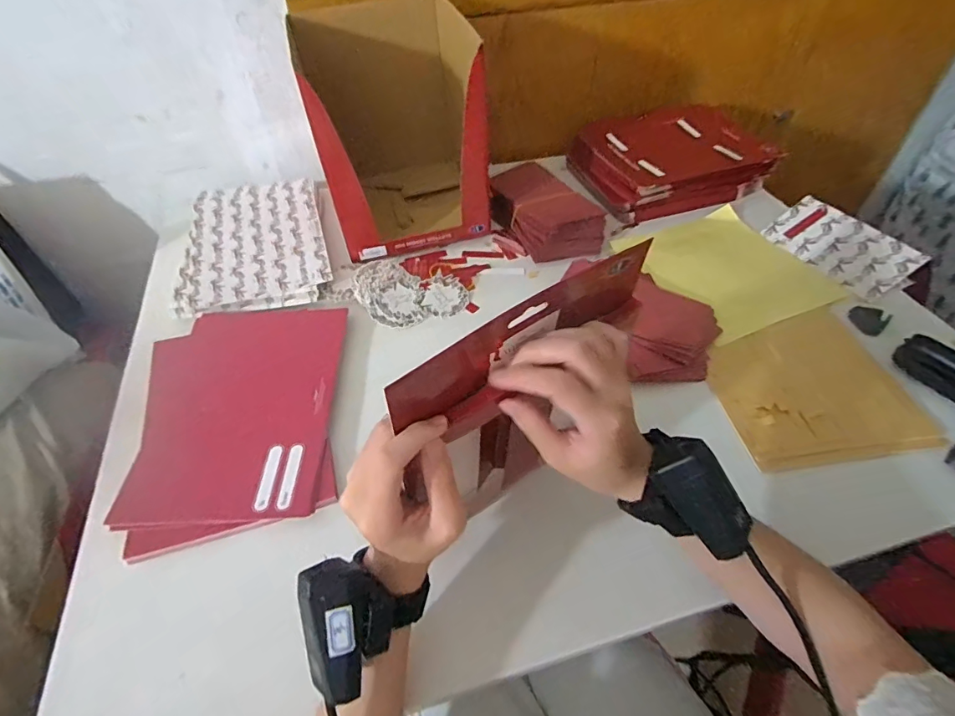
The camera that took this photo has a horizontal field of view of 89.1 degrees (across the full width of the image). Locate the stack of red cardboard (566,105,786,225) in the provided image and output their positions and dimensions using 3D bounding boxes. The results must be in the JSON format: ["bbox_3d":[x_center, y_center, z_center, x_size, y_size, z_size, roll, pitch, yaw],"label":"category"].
[{"bbox_3d":[0.308,-0.329,0.791,0.260,0.085,0.202,-14,48,-12],"label":"stack of red cardboard"}]

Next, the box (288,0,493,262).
[{"bbox_3d":[-0.110,-0.313,0.662,0.209,0.243,0.241,-10,47,-8],"label":"box"}]

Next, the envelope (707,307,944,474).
[{"bbox_3d":[0.352,0.028,0.517,0.197,0.014,0.179,-8,47,-6],"label":"envelope"}]

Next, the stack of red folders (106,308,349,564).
[{"bbox_3d":[-0.240,0.049,0.501,0.206,0.016,0.276,-11,47,-9],"label":"stack of red folders"}]

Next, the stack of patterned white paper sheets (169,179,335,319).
[{"bbox_3d":[-0.308,-0.167,0.686,0.185,0.027,0.275,-10,47,-9],"label":"stack of patterned white paper sheets"}]

